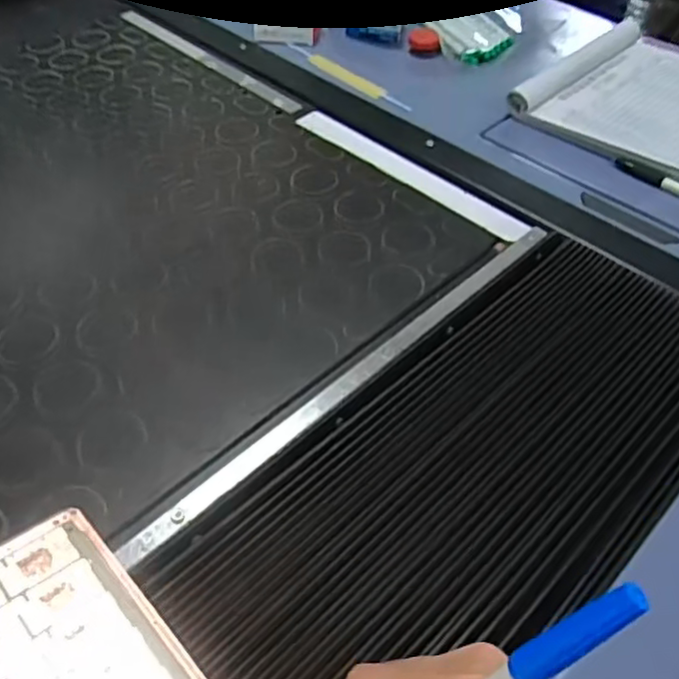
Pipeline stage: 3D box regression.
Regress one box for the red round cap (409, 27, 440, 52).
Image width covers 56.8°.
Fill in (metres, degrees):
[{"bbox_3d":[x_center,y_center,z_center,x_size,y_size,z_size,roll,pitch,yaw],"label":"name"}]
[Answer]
[{"bbox_3d":[0.104,-0.366,0.765,0.035,0.017,0.035,4,50,4],"label":"red round cap"}]

